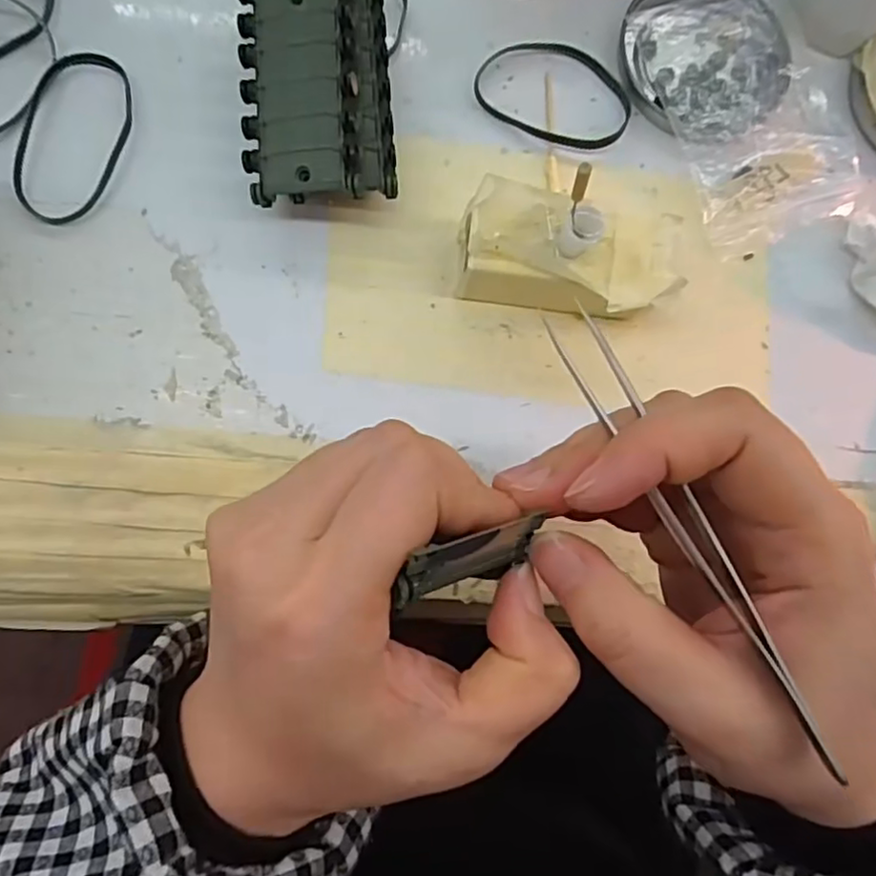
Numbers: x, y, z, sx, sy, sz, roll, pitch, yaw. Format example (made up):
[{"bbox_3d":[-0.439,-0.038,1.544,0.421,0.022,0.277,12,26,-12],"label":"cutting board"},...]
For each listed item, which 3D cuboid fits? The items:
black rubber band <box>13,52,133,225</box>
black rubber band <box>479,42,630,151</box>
[{"bbox_3d":[-0.146,-0.122,0.261,0.038,0.006,0.072,6,83,-6],"label":"black rubber band"},{"bbox_3d":[0.053,-0.155,0.290,0.070,0.004,0.047,26,81,-3],"label":"black rubber band"}]

